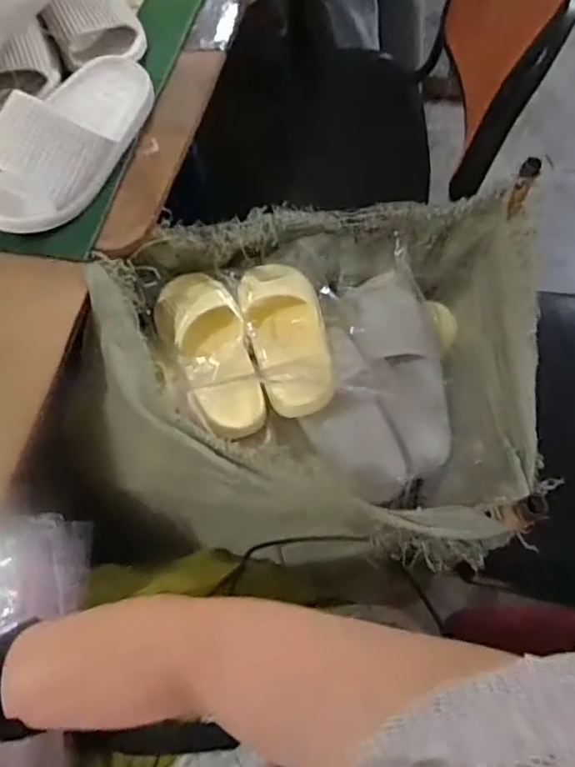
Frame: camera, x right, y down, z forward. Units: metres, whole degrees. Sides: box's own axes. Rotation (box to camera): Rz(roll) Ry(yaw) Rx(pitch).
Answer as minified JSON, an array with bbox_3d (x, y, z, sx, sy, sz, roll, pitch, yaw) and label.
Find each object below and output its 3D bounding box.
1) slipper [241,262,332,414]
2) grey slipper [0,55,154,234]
[{"bbox_3d":[-0.003,-0.074,0.759,0.099,0.065,0.243,-10,65,-2],"label":"slipper"},{"bbox_3d":[-0.250,-0.292,0.664,0.102,0.083,0.272,21,68,12],"label":"grey slipper"}]

